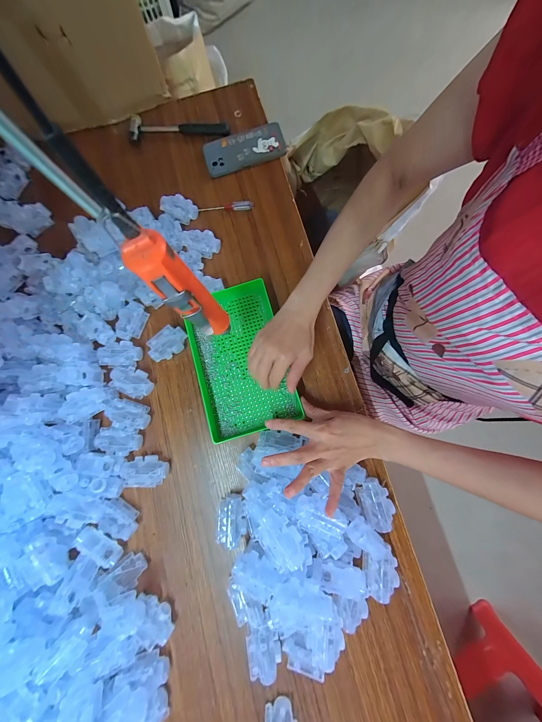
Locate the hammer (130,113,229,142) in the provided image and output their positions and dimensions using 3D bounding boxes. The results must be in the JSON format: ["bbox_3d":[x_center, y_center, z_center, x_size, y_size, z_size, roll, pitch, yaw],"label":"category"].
[{"bbox_3d":[-0.193,-0.486,0.514,0.210,0.024,0.051,6,80,2],"label":"hammer"}]

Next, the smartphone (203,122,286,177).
[{"bbox_3d":[-0.056,-0.435,0.499,0.161,0.009,0.078,-16,86,3],"label":"smartphone"}]

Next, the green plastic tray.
[{"bbox_3d":[-0.052,-0.003,0.409,0.150,0.030,0.237,-16,80,-2],"label":"green plastic tray"}]

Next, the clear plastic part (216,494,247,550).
[{"bbox_3d":[-0.060,0.246,0.380,0.043,0.030,0.066,-2,80,0],"label":"clear plastic part"}]

